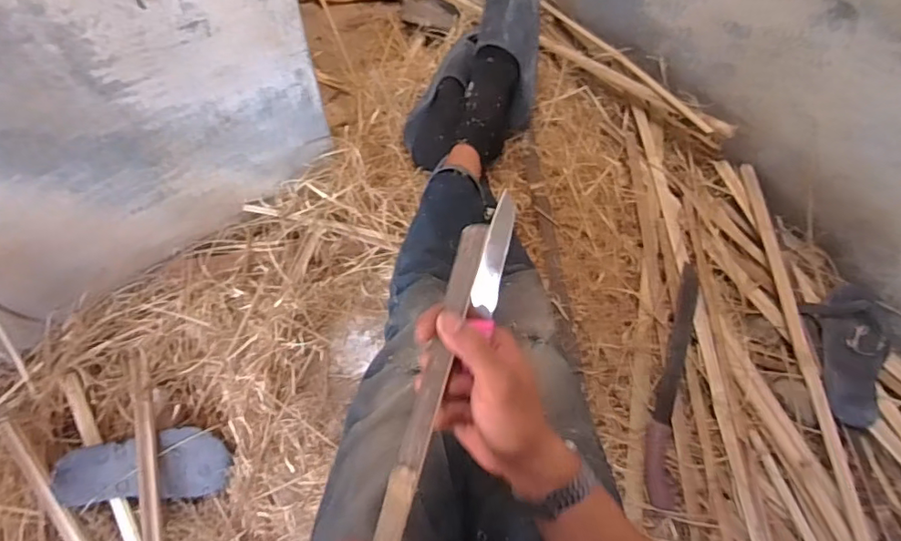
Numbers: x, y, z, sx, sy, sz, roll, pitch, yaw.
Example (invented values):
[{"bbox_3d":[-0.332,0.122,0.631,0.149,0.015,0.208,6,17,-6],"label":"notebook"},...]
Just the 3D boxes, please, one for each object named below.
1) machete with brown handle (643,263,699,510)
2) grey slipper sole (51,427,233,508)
[{"bbox_3d":[0.372,0.177,0.912,0.058,0.043,0.414,14,64,4],"label":"machete with brown handle"},{"bbox_3d":[-0.479,0.306,0.850,0.262,0.033,0.101,-3,64,-4],"label":"grey slipper sole"}]

